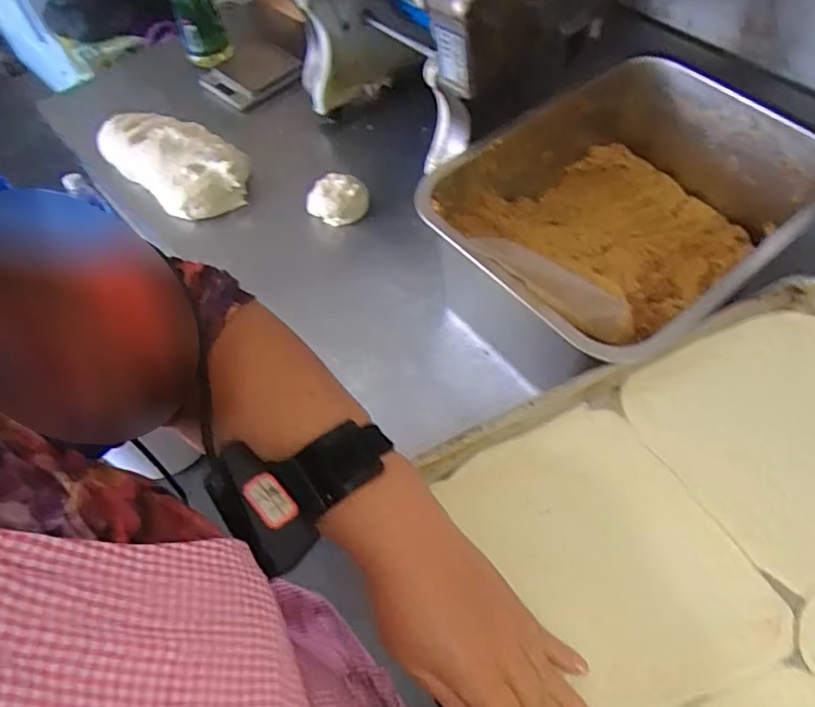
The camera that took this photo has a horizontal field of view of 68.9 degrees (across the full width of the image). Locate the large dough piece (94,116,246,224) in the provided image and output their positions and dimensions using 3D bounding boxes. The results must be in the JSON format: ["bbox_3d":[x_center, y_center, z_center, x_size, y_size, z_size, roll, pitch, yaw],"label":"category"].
[{"bbox_3d":[-0.288,-0.248,0.754,0.202,0.052,0.111,35,66,22],"label":"large dough piece"}]

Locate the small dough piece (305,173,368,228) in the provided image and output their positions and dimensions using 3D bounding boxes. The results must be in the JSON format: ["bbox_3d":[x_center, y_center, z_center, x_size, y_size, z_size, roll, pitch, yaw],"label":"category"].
[{"bbox_3d":[-0.086,-0.186,0.719,0.068,0.048,0.049,5,58,6],"label":"small dough piece"}]

